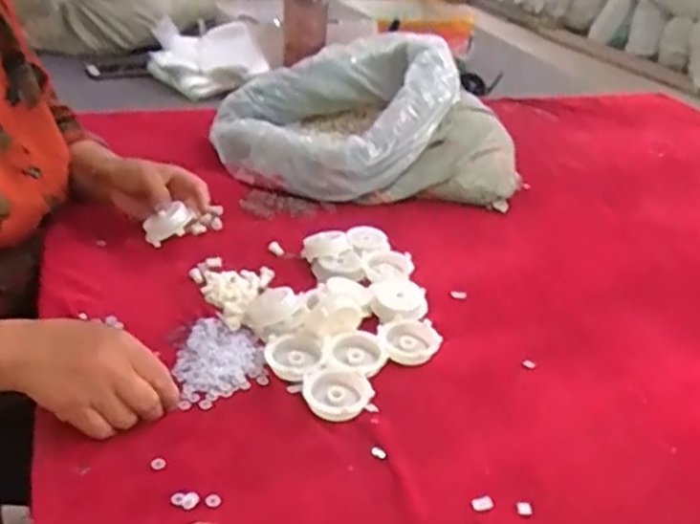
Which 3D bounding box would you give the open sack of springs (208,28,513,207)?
[{"bbox_3d":[0.026,-0.216,1.018,0.430,0.159,0.310,-4,33,-14],"label":"open sack of springs"}]

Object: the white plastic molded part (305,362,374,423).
[{"bbox_3d":[-0.010,0.114,0.608,0.056,0.008,0.058,-16,38,-29],"label":"white plastic molded part"}]

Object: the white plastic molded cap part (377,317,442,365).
[{"bbox_3d":[0.058,0.075,0.674,0.061,0.011,0.064,3,32,-2],"label":"white plastic molded cap part"}]

